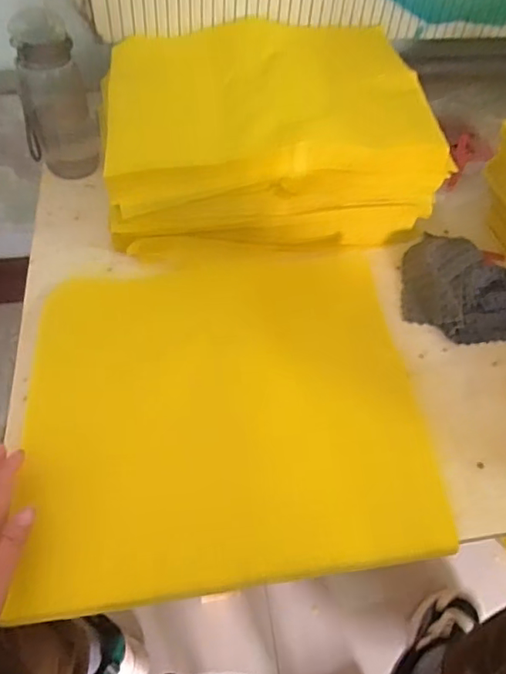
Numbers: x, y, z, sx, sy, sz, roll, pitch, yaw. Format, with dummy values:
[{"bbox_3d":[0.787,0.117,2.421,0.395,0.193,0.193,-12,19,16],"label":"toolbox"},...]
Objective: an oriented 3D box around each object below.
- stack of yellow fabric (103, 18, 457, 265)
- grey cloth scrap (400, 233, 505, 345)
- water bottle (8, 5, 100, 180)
[{"bbox_3d":[0.010,-0.247,0.635,0.351,0.150,0.281,-7,54,-9],"label":"stack of yellow fabric"},{"bbox_3d":[0.239,-0.055,0.578,0.134,0.034,0.128,8,53,3],"label":"grey cloth scrap"},{"bbox_3d":[-0.248,-0.302,0.653,0.074,0.181,0.073,6,53,1],"label":"water bottle"}]

